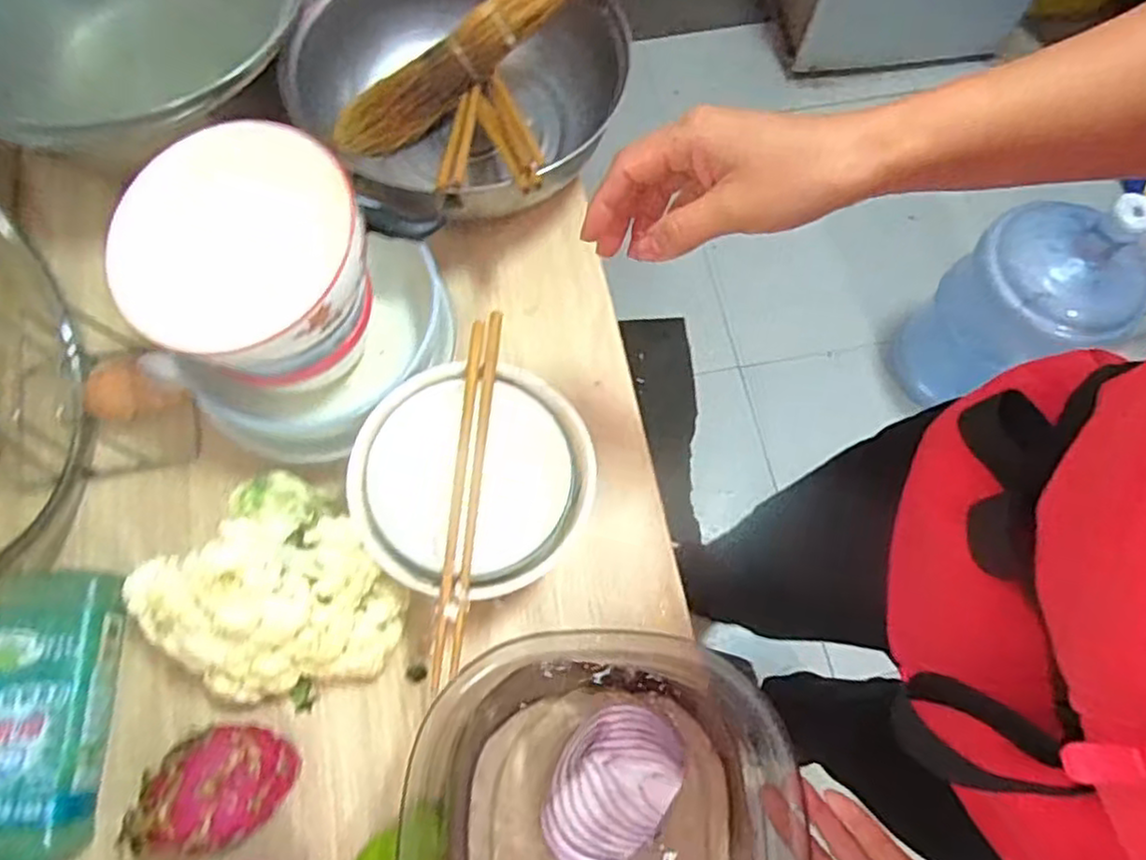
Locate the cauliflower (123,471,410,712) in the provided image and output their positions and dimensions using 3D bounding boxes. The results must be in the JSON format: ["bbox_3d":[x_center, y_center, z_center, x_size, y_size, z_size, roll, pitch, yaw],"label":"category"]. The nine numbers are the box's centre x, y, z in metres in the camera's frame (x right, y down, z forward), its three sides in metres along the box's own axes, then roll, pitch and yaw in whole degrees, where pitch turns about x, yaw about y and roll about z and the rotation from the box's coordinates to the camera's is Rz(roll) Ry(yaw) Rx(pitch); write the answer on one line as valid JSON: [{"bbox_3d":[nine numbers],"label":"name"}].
[{"bbox_3d":[-0.186,0.103,0.431,0.143,0.102,0.127,38,75,13],"label":"cauliflower"}]

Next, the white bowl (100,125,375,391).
[{"bbox_3d":[-0.198,-0.101,0.439,0.129,0.102,0.132,0,70,1],"label":"white bowl"}]

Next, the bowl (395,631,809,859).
[{"bbox_3d":[0.011,0.235,0.416,0.219,0.072,0.213,0,70,1],"label":"bowl"}]

